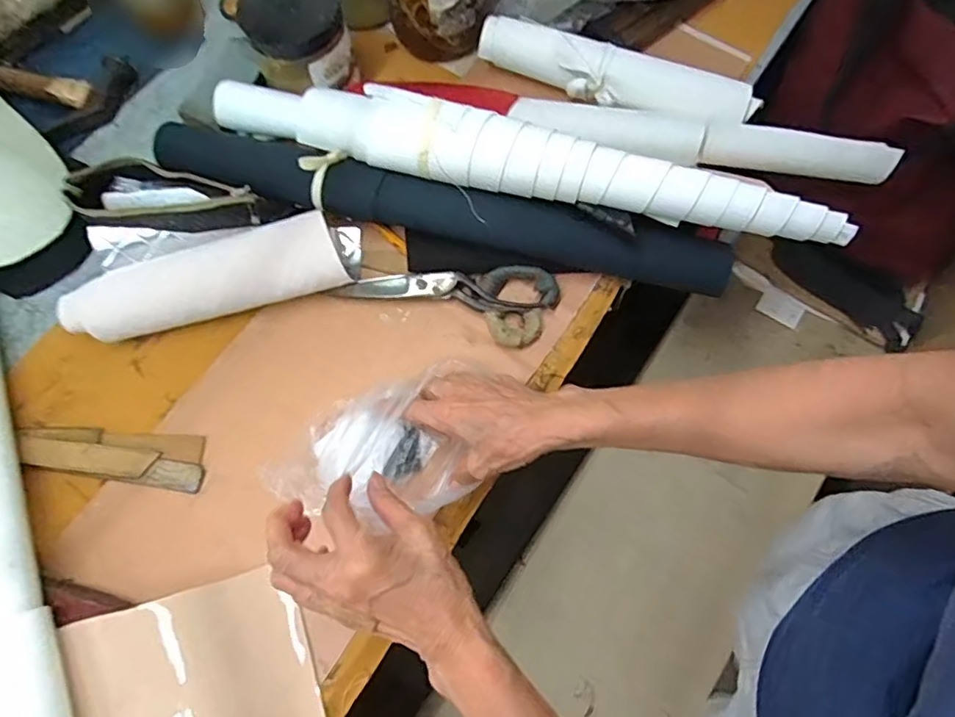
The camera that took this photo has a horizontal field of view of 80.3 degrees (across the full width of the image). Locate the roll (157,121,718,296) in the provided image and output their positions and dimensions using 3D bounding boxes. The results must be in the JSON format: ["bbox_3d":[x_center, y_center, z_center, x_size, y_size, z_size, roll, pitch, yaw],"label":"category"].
[{"bbox_3d":[-0.037,-0.128,0.496,0.509,0.055,0.063,15,73,7],"label":"roll"}]

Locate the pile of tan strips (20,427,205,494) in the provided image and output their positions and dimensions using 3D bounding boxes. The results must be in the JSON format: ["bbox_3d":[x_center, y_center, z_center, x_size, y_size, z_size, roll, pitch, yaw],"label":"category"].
[{"bbox_3d":[-0.393,0.075,0.470,0.337,0.011,0.043,4,70,4],"label":"pile of tan strips"}]

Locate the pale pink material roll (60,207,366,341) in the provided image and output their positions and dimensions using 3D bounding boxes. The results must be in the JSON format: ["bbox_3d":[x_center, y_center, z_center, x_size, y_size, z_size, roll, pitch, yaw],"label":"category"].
[{"bbox_3d":[-0.228,-0.068,0.489,0.251,0.052,0.065,-14,72,-3],"label":"pale pink material roll"}]

